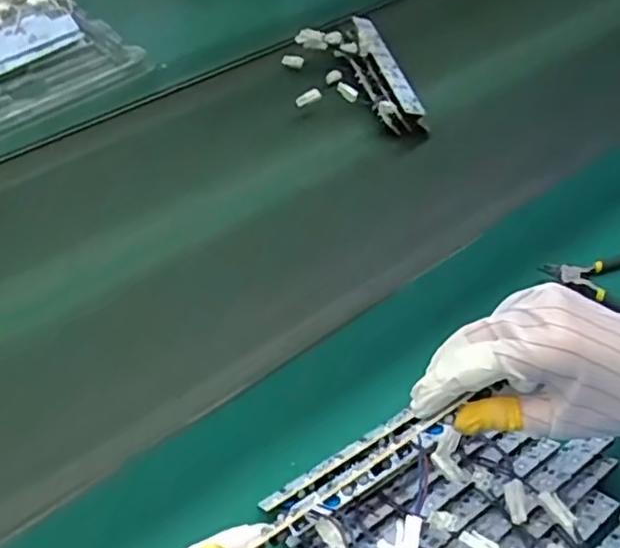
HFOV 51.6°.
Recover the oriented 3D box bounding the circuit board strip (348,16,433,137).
[{"bbox_3d":[0.074,-0.221,0.689,0.044,0.033,0.180,-10,49,-7],"label":"circuit board strip"}]

